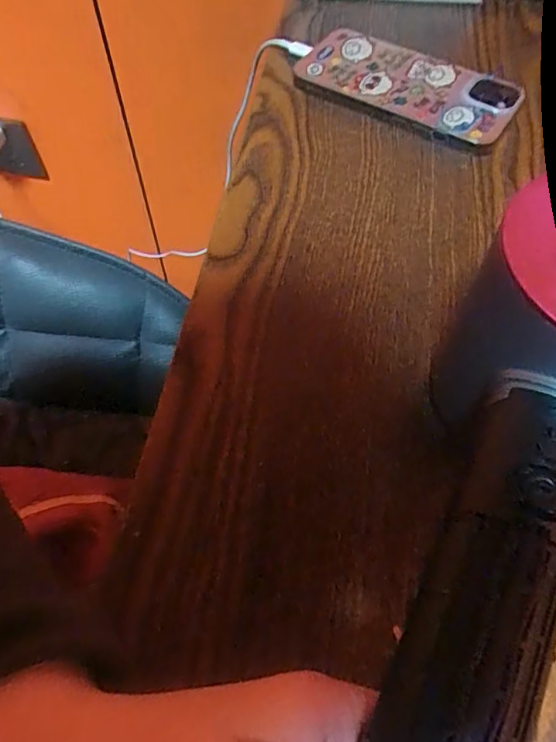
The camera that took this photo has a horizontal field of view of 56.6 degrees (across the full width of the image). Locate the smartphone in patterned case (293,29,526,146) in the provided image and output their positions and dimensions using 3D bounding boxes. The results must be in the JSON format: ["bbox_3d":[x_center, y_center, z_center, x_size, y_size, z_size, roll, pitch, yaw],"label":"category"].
[{"bbox_3d":[0.084,-0.184,0.335,0.136,0.015,0.062,24,63,13],"label":"smartphone in patterned case"}]

